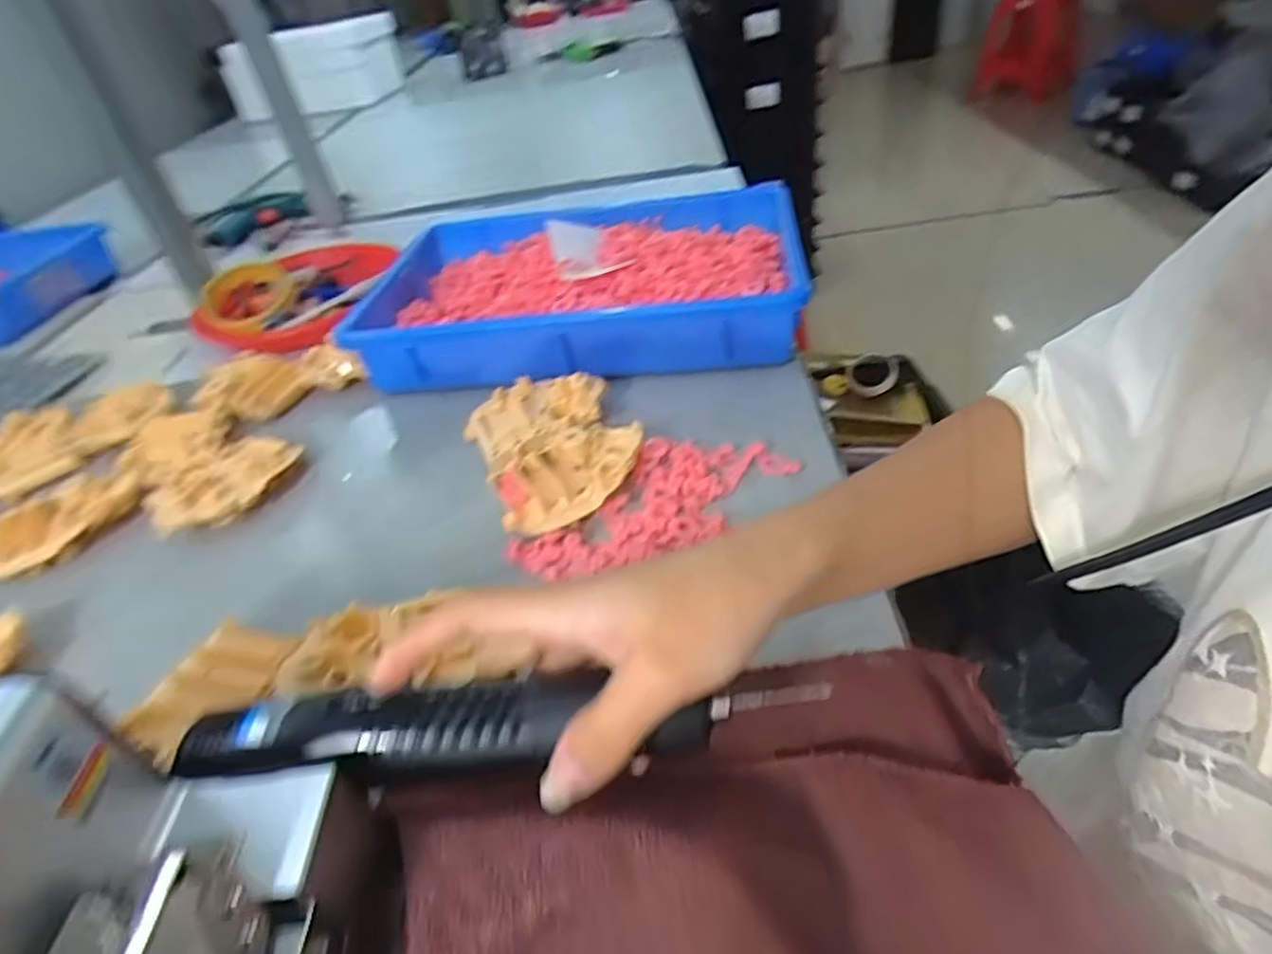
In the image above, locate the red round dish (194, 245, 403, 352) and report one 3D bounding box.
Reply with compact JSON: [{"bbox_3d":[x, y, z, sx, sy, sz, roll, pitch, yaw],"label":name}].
[{"bbox_3d":[-0.353,-0.193,0.720,0.196,0.038,0.215,-13,39,-5],"label":"red round dish"}]

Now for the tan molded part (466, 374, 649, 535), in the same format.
[{"bbox_3d":[-0.055,-0.026,0.461,0.097,0.031,0.148,-21,40,-14],"label":"tan molded part"}]

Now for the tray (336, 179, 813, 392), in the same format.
[{"bbox_3d":[-0.048,-0.166,0.607,0.348,0.077,0.248,-2,39,9],"label":"tray"}]

